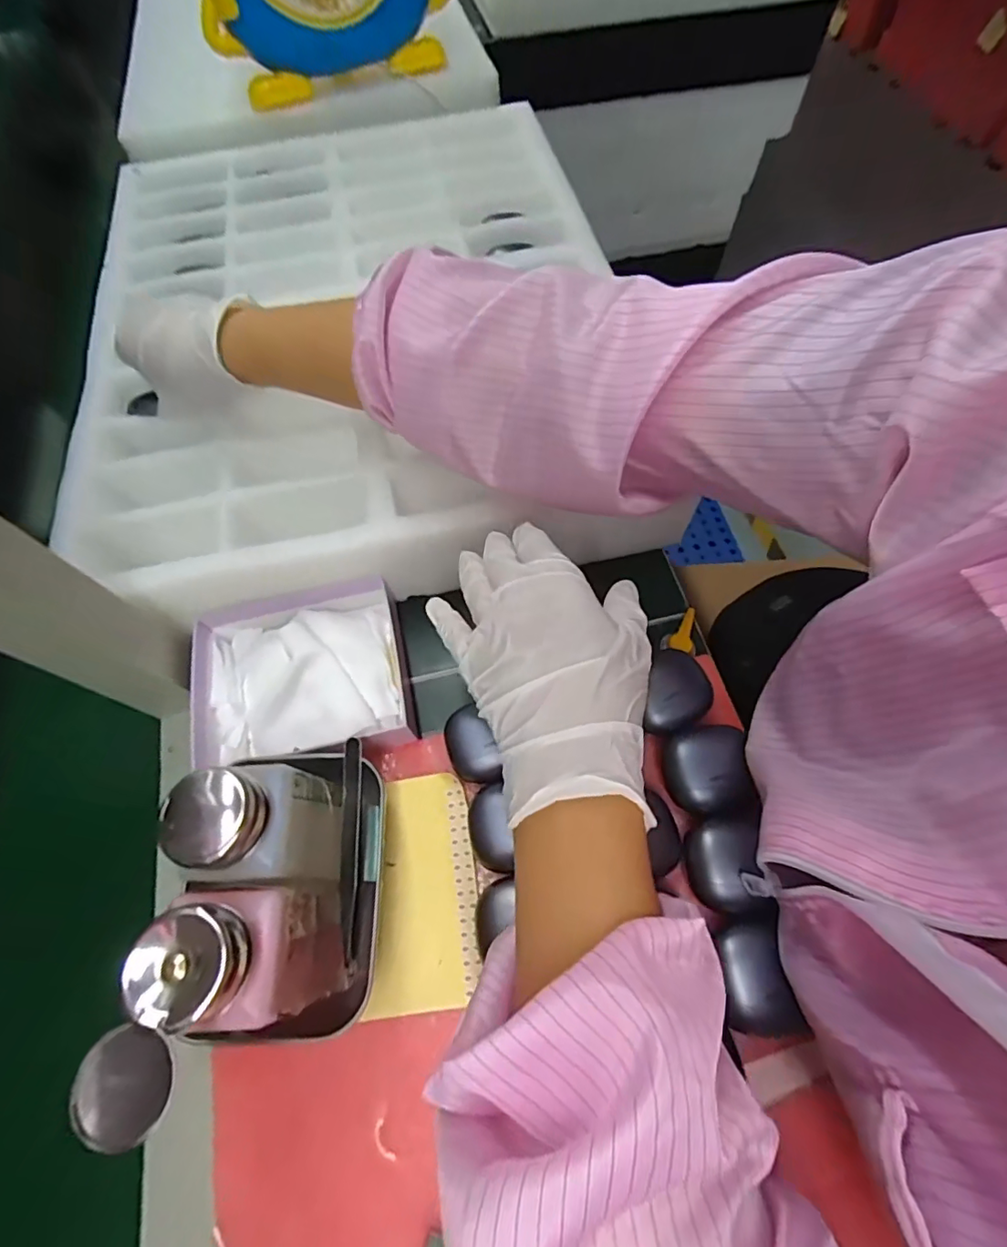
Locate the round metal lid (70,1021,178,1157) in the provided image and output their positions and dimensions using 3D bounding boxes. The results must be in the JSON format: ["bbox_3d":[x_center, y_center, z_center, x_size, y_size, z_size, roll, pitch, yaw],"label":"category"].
[{"bbox_3d":[-0.126,0.153,0.177,0.032,0.004,0.032,-17,64,-5],"label":"round metal lid"}]

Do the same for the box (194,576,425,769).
[{"bbox_3d":[-0.134,0.040,0.368,0.136,0.040,0.115,-12,64,-2],"label":"box"}]

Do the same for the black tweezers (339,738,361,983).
[{"bbox_3d":[-0.085,0.130,0.301,0.009,0.012,0.127,-2,80,3],"label":"black tweezers"}]

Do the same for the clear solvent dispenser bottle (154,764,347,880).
[{"bbox_3d":[-0.113,0.099,0.265,0.046,0.105,0.049,-2,64,2],"label":"clear solvent dispenser bottle"}]

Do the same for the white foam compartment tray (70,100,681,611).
[{"bbox_3d":[-0.136,-0.260,0.469,0.420,0.057,0.528,-7,64,0],"label":"white foam compartment tray"}]

